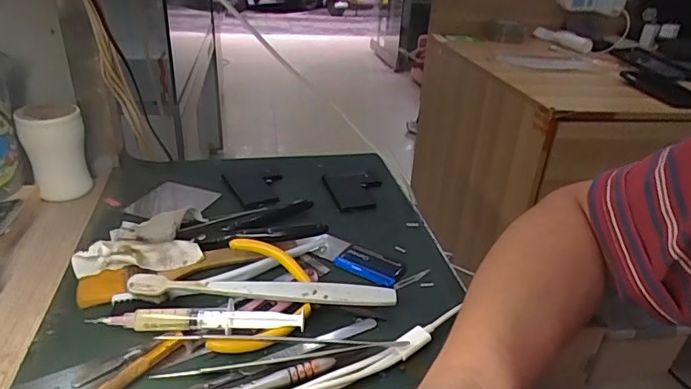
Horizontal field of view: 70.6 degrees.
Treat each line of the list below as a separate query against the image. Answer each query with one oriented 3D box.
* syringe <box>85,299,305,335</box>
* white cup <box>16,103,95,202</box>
[{"bbox_3d":[-0.096,0.083,0.324,0.134,0.015,0.018,1,28,-4],"label":"syringe"},{"bbox_3d":[-0.282,-0.042,0.476,0.053,0.089,0.048,-11,31,-26],"label":"white cup"}]

